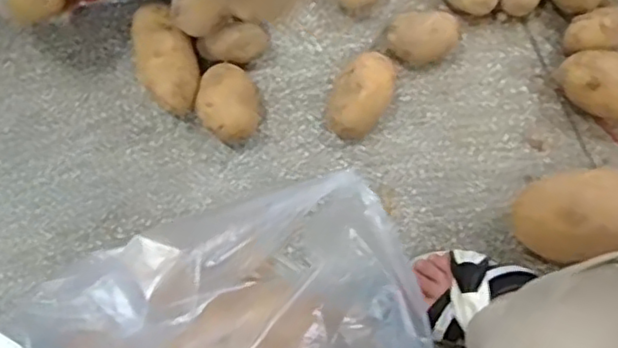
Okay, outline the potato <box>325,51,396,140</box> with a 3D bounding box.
[{"bbox_3d":[0.061,-0.090,0.730,0.063,0.054,0.100,32,79,8],"label":"potato"}]

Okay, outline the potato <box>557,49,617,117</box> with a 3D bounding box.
[{"bbox_3d":[0.340,-0.099,0.721,0.106,0.067,0.069,31,79,8],"label":"potato"}]

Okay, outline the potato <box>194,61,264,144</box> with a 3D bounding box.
[{"bbox_3d":[-0.094,-0.080,0.737,0.071,0.065,0.081,-23,77,-4],"label":"potato"}]

